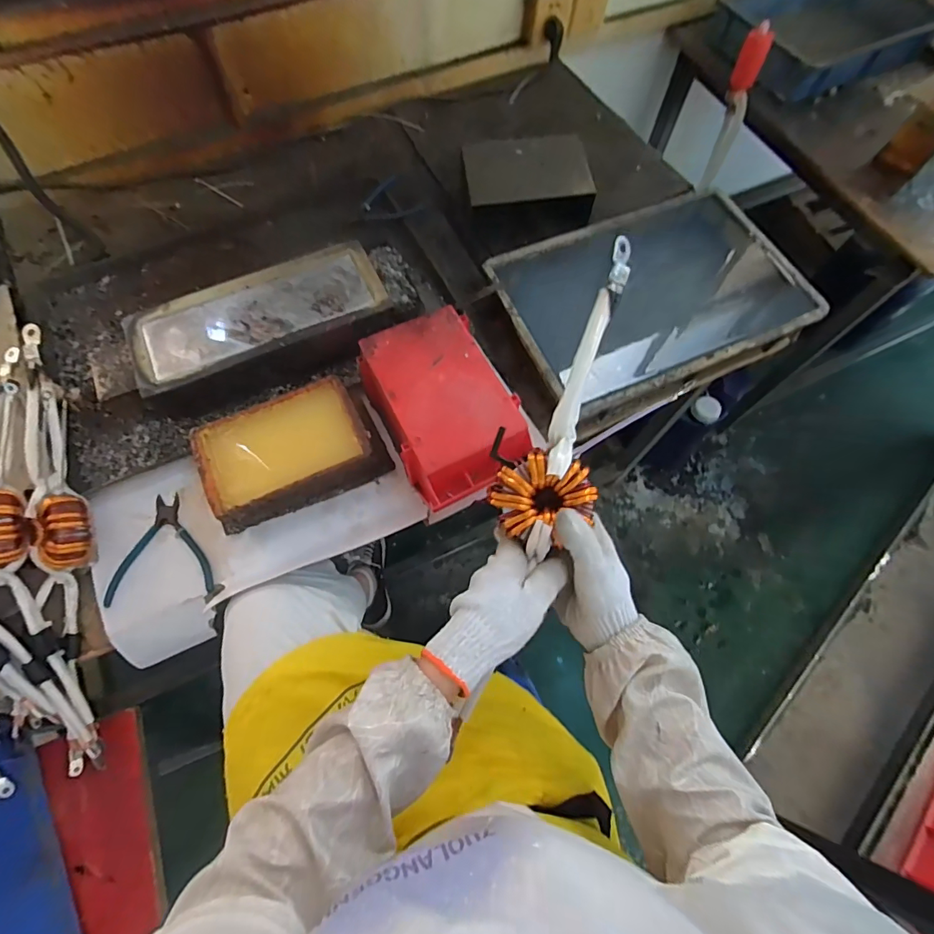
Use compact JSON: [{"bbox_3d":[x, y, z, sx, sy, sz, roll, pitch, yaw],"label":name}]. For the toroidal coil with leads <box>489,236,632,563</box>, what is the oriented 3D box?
[{"bbox_3d":[0.103,-0.079,0.429,0.085,0.028,0.317,19,79,7],"label":"toroidal coil with leads"}]

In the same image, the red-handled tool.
[{"bbox_3d":[0.574,-0.756,1.007,0.045,0.295,0.074,4,47,1],"label":"red-handled tool"}]

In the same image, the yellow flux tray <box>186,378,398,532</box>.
[{"bbox_3d":[-0.230,-0.021,0.612,0.227,0.066,0.137,-23,70,-10],"label":"yellow flux tray"}]

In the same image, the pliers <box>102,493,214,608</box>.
[{"bbox_3d":[-0.385,0.099,0.591,0.127,0.013,0.134,-9,68,-4],"label":"pliers"}]

